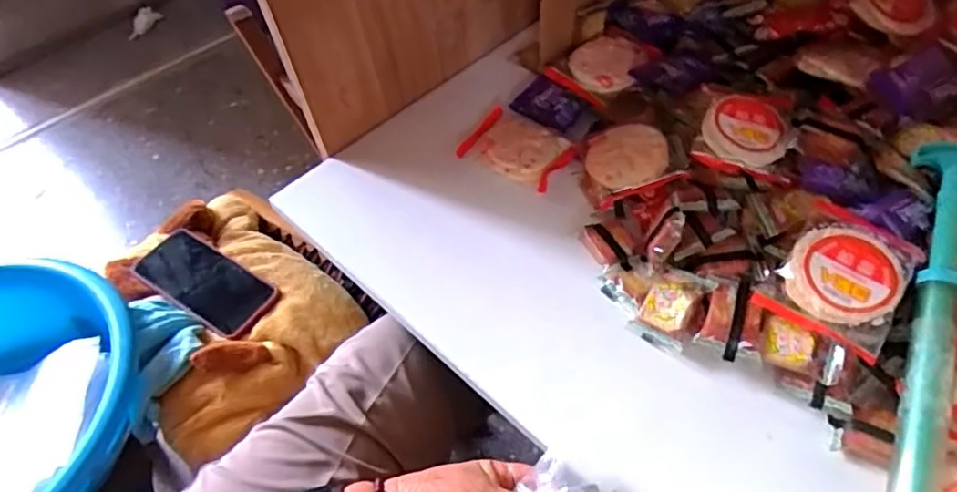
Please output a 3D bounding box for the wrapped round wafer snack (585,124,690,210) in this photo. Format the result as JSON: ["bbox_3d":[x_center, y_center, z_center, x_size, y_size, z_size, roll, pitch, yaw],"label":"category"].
[{"bbox_3d":[0.150,-0.087,0.602,0.080,0.015,0.095,-19,48,8],"label":"wrapped round wafer snack"}]

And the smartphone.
[{"bbox_3d":[-0.303,0.041,0.667,0.169,0.015,0.074,26,50,22],"label":"smartphone"}]

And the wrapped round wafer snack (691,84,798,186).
[{"bbox_3d":[0.250,-0.105,0.565,0.083,0.024,0.099,9,54,10],"label":"wrapped round wafer snack"}]

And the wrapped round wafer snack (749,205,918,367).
[{"bbox_3d":[0.286,0.020,0.470,0.087,0.015,0.110,29,72,21],"label":"wrapped round wafer snack"}]

